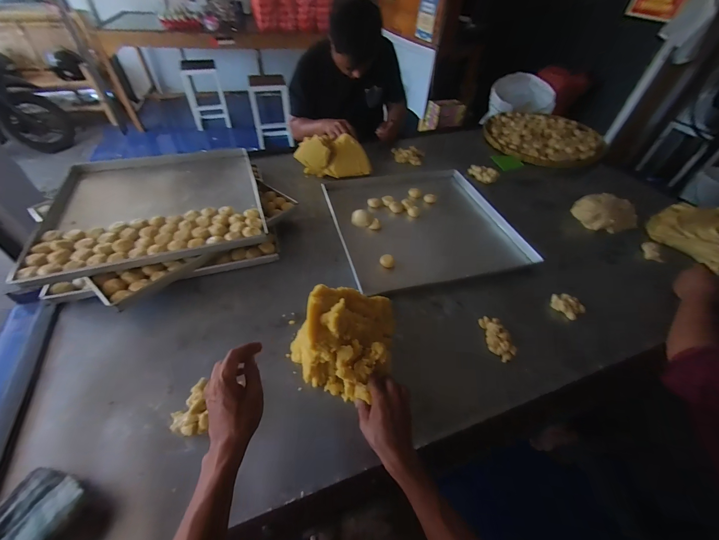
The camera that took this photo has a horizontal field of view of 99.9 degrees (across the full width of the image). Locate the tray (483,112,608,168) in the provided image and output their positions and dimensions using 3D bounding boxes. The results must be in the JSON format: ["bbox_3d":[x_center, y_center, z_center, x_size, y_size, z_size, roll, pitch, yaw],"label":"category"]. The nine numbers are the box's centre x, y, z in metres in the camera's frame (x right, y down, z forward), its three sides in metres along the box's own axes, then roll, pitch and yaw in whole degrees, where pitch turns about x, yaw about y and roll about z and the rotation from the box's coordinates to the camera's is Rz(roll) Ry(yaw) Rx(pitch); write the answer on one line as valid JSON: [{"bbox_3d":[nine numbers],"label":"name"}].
[{"bbox_3d":[0.827,-0.600,1.381,0.498,0.069,0.461,36,56,25],"label":"tray"}]

